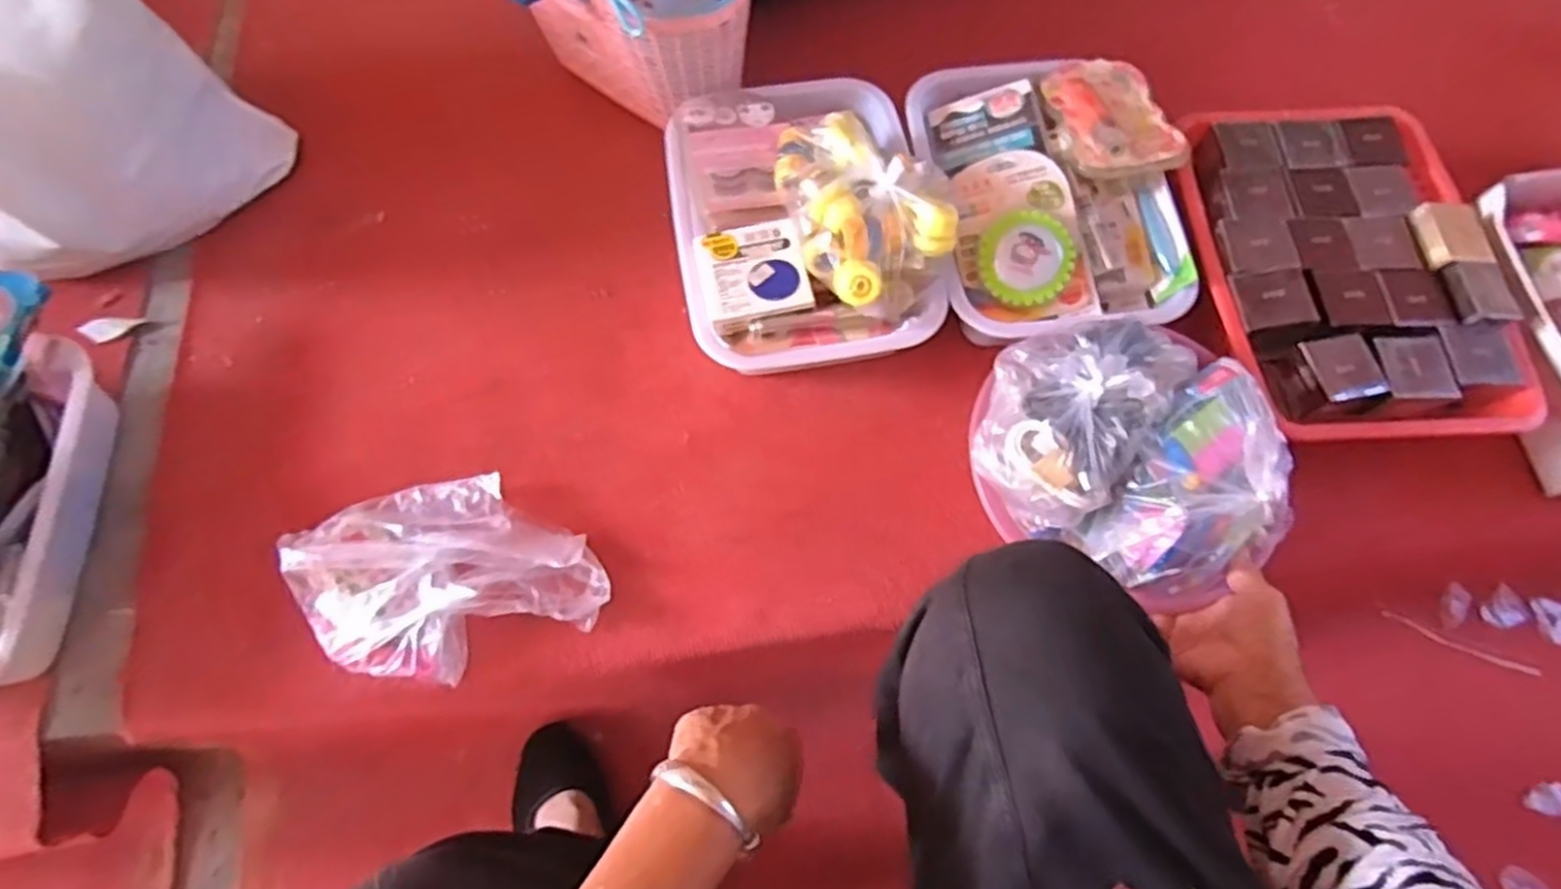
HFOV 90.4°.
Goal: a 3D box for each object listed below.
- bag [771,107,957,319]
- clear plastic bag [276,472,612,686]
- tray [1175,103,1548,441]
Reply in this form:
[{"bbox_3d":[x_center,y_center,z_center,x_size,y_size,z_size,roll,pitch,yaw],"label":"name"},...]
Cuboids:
[{"bbox_3d":[0.071,-0.192,0.626,0.128,0.067,0.171,-12,69,-6],"label":"bag"},{"bbox_3d":[-0.262,0.094,0.598,0.214,0.031,0.152,-19,70,-9],"label":"clear plastic bag"},{"bbox_3d":[0.470,-0.157,0.659,0.230,0.057,0.318,-7,69,-4],"label":"tray"}]

